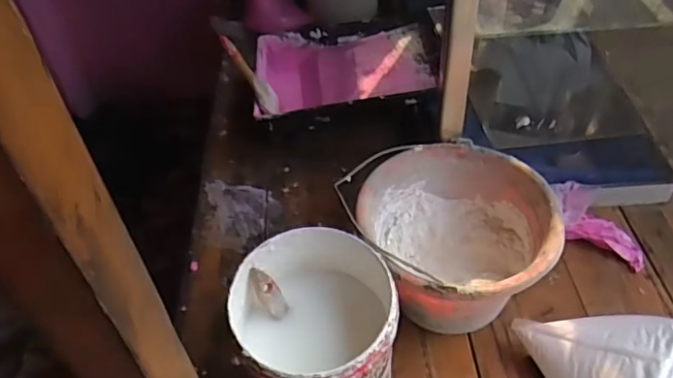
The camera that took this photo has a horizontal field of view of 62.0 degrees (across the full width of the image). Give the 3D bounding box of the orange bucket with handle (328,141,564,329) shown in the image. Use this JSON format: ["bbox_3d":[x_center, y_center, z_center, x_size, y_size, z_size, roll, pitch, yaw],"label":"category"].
[{"bbox_3d":[0.146,0.075,0.743,0.227,0.167,0.249,-3,45,3],"label":"orange bucket with handle"}]

